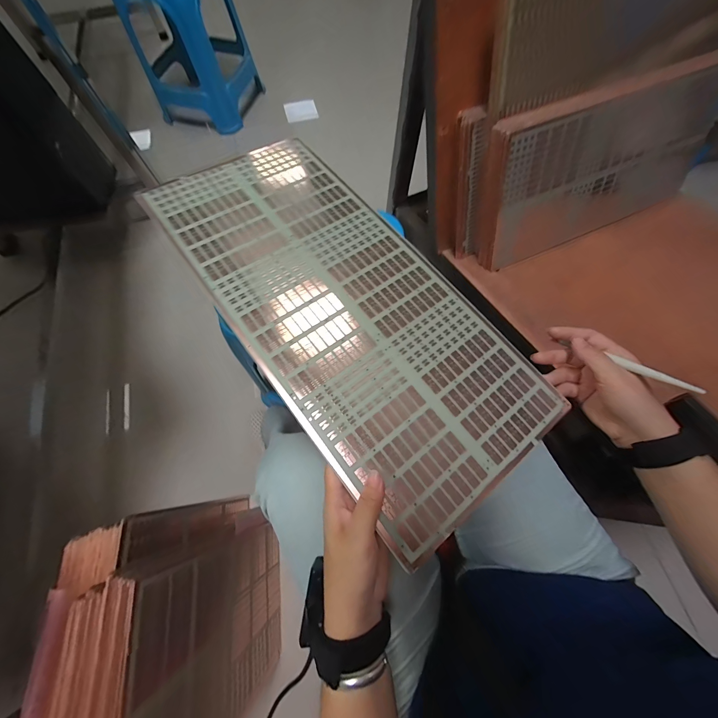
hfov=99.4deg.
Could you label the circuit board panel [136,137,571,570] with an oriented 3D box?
[{"bbox_3d":[-0.020,-0.077,0.358,0.243,0.008,0.507,-35,76,-18],"label":"circuit board panel"}]

